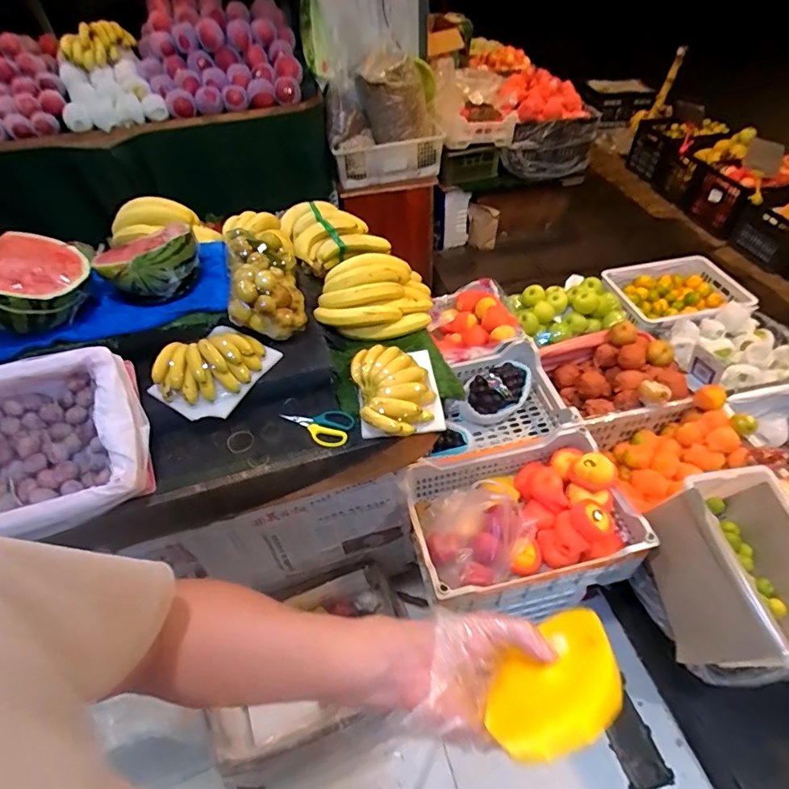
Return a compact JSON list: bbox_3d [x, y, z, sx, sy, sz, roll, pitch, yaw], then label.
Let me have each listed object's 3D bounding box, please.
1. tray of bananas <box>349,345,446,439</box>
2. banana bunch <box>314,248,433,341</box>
[{"bbox_3d":[0.006,-0.011,0.887,0.154,0.066,0.202,-9,47,-5],"label":"tray of bananas"},{"bbox_3d":[-0.030,-0.211,1.017,0.264,0.125,0.145,-21,49,-15],"label":"banana bunch"}]

